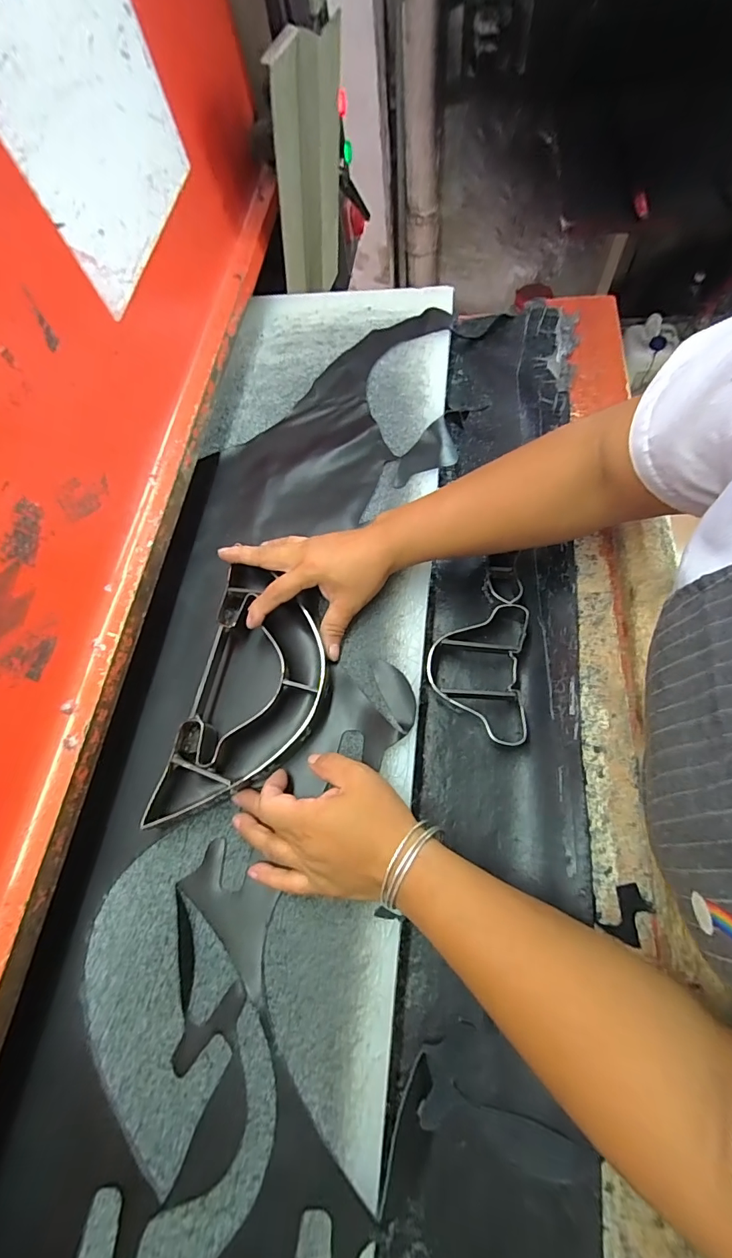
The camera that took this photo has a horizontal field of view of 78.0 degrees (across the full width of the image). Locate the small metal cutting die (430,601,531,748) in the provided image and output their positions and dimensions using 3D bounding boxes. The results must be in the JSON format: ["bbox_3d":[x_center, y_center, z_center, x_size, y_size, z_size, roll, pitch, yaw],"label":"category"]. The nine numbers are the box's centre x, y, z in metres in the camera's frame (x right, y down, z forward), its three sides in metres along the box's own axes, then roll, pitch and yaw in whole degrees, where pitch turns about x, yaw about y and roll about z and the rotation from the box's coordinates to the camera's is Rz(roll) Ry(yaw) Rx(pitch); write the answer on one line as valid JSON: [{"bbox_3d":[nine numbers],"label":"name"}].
[{"bbox_3d":[0.103,0.037,0.424,0.089,0.031,0.129,6,68,9],"label":"small metal cutting die"}]

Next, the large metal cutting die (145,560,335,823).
[{"bbox_3d":[-0.097,0.058,0.410,0.119,0.035,0.238,10,68,6],"label":"large metal cutting die"}]

